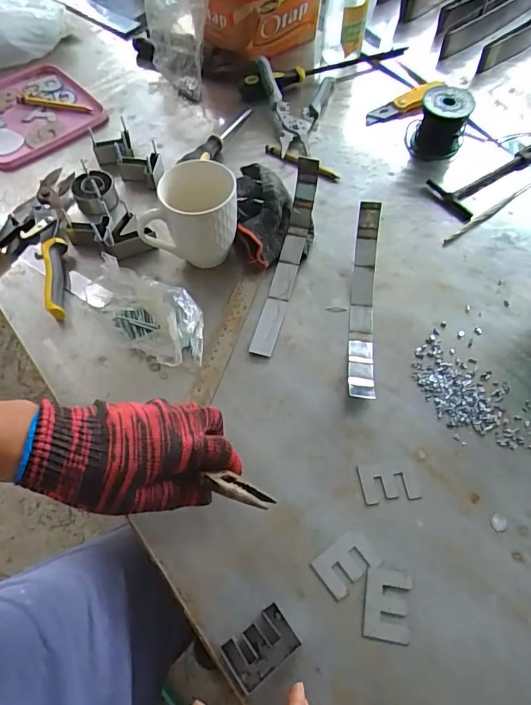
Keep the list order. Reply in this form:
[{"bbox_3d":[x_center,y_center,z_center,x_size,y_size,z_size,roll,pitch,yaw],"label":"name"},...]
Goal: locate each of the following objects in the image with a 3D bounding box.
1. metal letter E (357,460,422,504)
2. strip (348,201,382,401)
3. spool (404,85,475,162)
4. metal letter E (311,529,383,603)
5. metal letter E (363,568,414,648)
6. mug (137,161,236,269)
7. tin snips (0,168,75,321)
[{"bbox_3d":[0.119,0.123,0.450,0.054,0.004,0.037,-6,61,-3],"label":"metal letter E"},{"bbox_3d":[0.113,-0.065,0.535,0.027,0.045,0.243,6,61,3],"label":"strip"},{"bbox_3d":[0.242,-0.329,0.666,0.067,0.075,0.066,0,60,0],"label":"spool"},{"bbox_3d":[0.072,0.185,0.415,0.053,0.004,0.036,-35,66,-18],"label":"metal letter E"},{"bbox_3d":[0.103,0.214,0.399,0.037,0.004,0.053,10,61,6],"label":"metal letter E"},{"bbox_3d":[-0.086,-0.155,0.548,0.111,0.116,0.078,2,60,1],"label":"mug"},{"bbox_3d":[-0.317,-0.129,0.580,0.143,0.033,0.214,-6,61,-4],"label":"tin snips"}]

